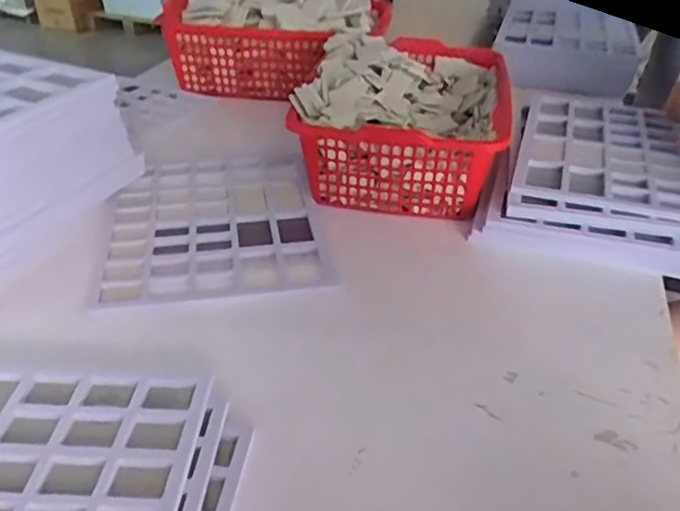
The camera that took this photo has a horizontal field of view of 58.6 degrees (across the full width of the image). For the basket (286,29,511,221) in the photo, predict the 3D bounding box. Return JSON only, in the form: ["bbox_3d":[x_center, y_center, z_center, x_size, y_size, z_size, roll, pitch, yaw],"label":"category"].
[{"bbox_3d":[0.113,-0.230,1.098,0.339,0.234,0.419,9,35,12],"label":"basket"}]

